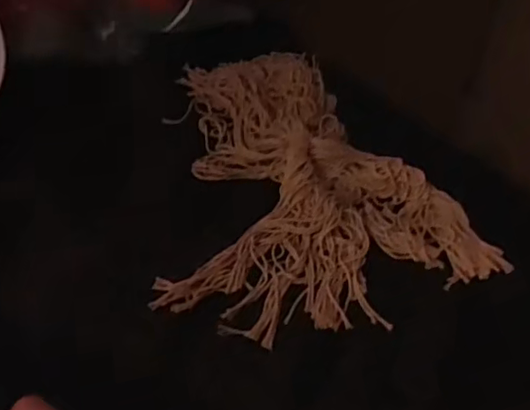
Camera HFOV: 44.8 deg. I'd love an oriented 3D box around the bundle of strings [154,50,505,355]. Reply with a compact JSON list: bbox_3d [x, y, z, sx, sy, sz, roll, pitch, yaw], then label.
[{"bbox_3d":[0.033,-0.038,0.536,0.234,0.032,0.336,-2,40,-10],"label":"bundle of strings"}]

